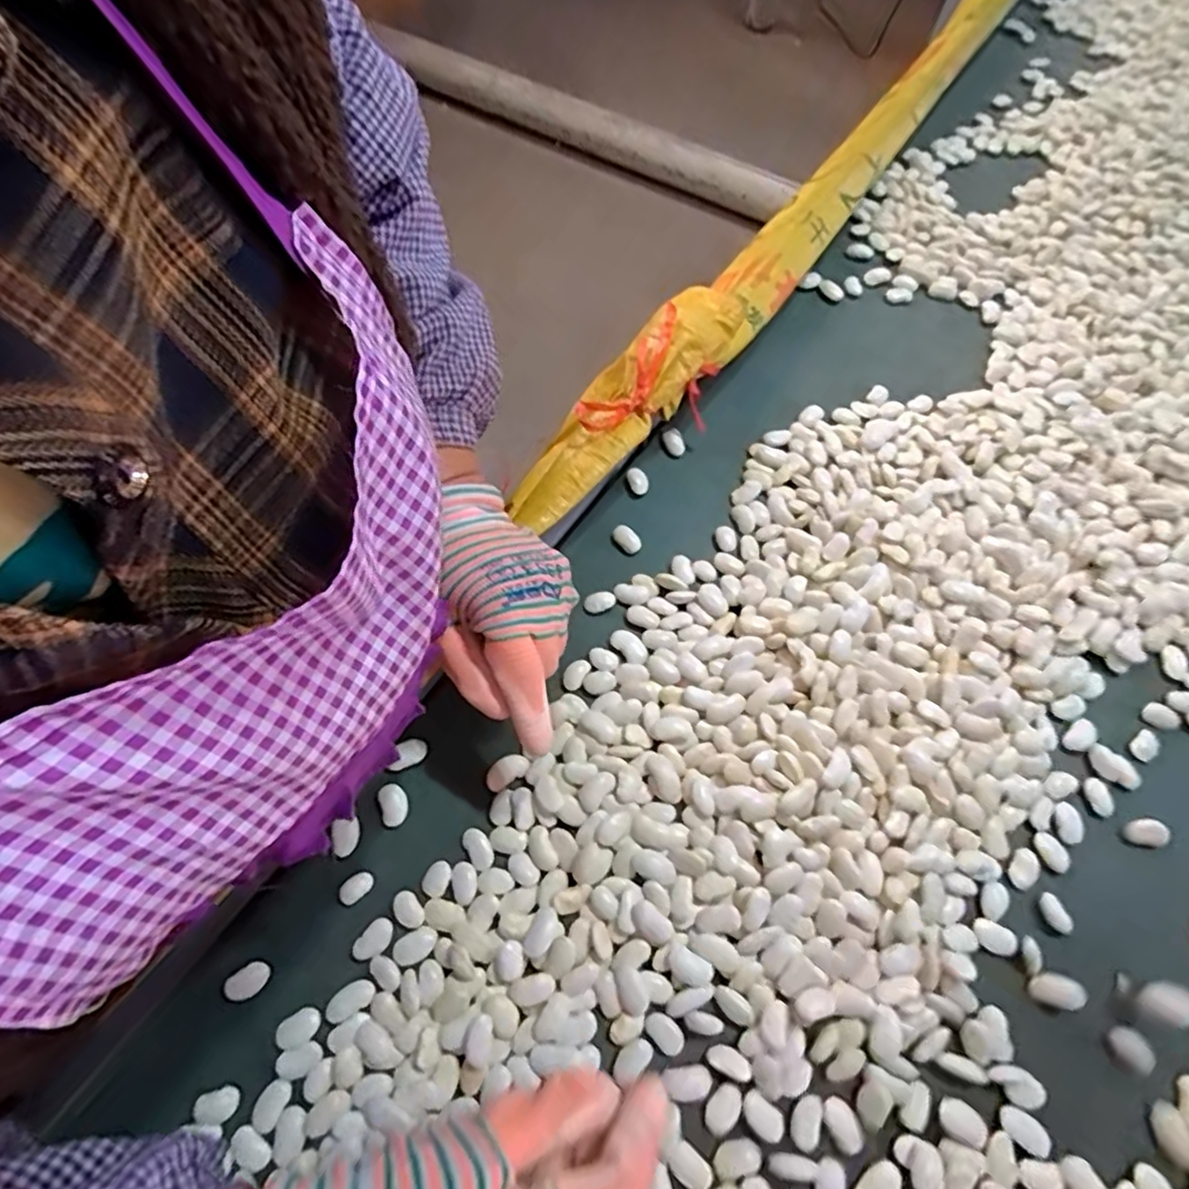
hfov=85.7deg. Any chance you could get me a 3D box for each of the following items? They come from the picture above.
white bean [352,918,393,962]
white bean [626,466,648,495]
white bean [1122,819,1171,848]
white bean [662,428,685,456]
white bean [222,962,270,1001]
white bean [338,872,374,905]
[{"bbox_3d":[-0.116,0.182,0.337,0.014,0.004,0.022,40,71,16],"label":"white bean"},{"bbox_3d":[0.031,-0.080,0.454,0.014,0.006,0.021,-19,68,-9],"label":"white bean"},{"bbox_3d":[0.318,0.138,0.370,0.022,0.006,0.015,-1,66,-1],"label":"white bean"},{"bbox_3d":[0.059,-0.111,0.467,0.014,0.007,0.019,-31,70,-14],"label":"white bean"},{"bbox_3d":[-0.178,0.198,0.328,0.021,0.004,0.013,-33,70,-14],"label":"white bean"},{"bbox_3d":[-0.129,0.158,0.346,0.019,0.004,0.012,-37,71,-16],"label":"white bean"}]

